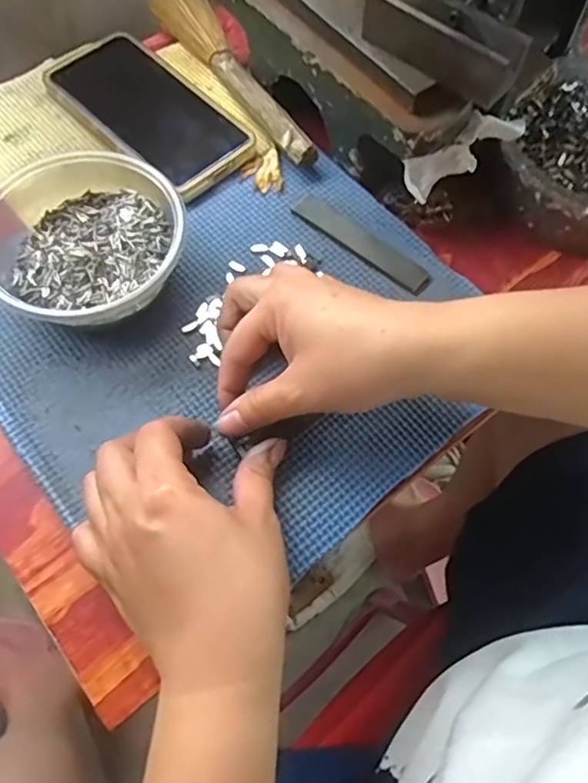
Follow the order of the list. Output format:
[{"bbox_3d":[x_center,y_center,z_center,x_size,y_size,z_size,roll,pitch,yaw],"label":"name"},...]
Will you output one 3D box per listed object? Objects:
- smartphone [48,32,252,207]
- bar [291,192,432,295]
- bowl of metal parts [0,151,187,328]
[{"bbox_3d":[-0.102,-0.198,0.419,0.157,0.014,0.076,39,69,15],"label":"smartphone"},{"bbox_3d":[0.043,-0.097,0.384,0.101,0.004,0.022,38,69,14],"label":"bar"},{"bbox_3d":[-0.120,-0.087,0.351,0.112,0.054,0.111,1,65,-2],"label":"bowl of metal parts"}]

